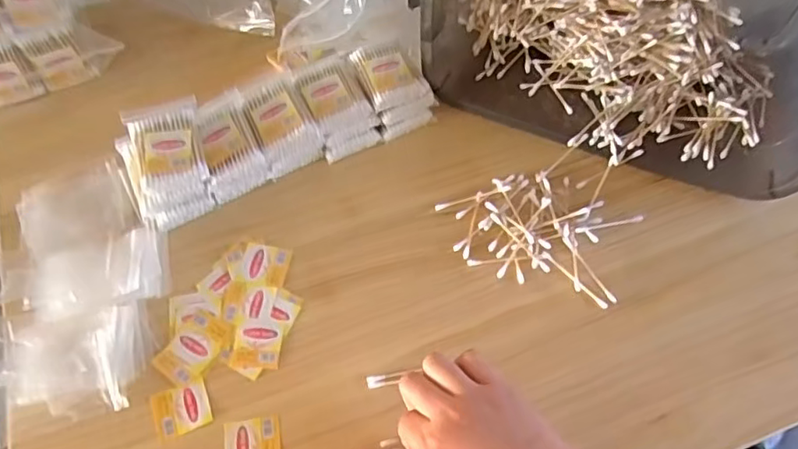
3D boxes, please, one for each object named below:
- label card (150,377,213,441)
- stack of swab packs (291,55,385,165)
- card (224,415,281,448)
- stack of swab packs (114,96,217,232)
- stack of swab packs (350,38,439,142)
[{"bbox_3d":[-0.175,0.149,0.473,0.042,0.004,0.037,-19,63,-8],"label":"label card"},{"bbox_3d":[-0.065,-0.121,0.585,0.063,0.051,0.094,-24,64,-10],"label":"stack of swab packs"},{"bbox_3d":[-0.114,0.171,0.457,0.043,0.004,0.039,-9,62,-3],"label":"card"},{"bbox_3d":[-0.213,-0.056,0.544,0.076,0.065,0.092,-18,63,-7],"label":"stack of swab packs"},{"bbox_3d":[-0.008,-0.144,0.597,0.066,0.050,0.093,-22,63,-10],"label":"stack of swab packs"}]

